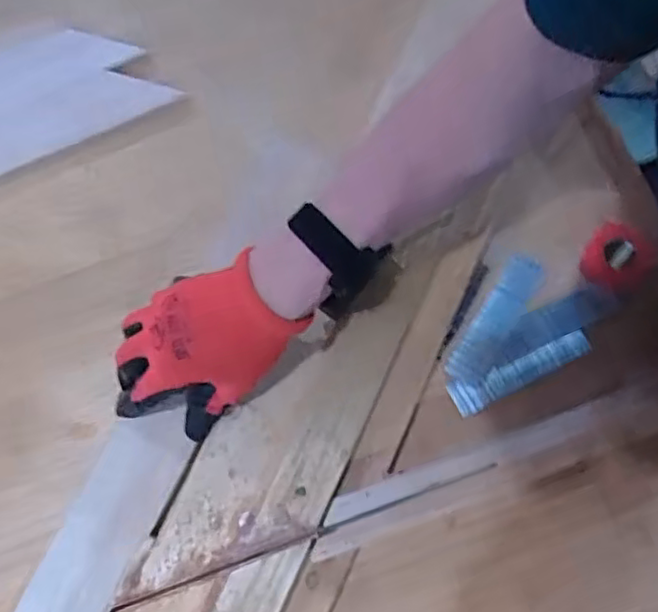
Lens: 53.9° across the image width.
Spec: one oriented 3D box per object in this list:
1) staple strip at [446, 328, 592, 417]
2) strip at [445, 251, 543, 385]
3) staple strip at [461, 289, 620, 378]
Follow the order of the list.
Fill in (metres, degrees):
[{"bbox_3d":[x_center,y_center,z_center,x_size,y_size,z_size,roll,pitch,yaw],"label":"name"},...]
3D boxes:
[{"bbox_3d":[0.148,0.048,0.501,0.115,0.007,0.026,-26,75,-5],"label":"staple strip"},{"bbox_3d":[0.133,0.009,0.512,0.030,0.007,0.117,37,73,-5],"label":"strip"},{"bbox_3d":[0.166,0.016,0.511,0.129,0.008,0.029,-22,75,-4],"label":"staple strip"}]

